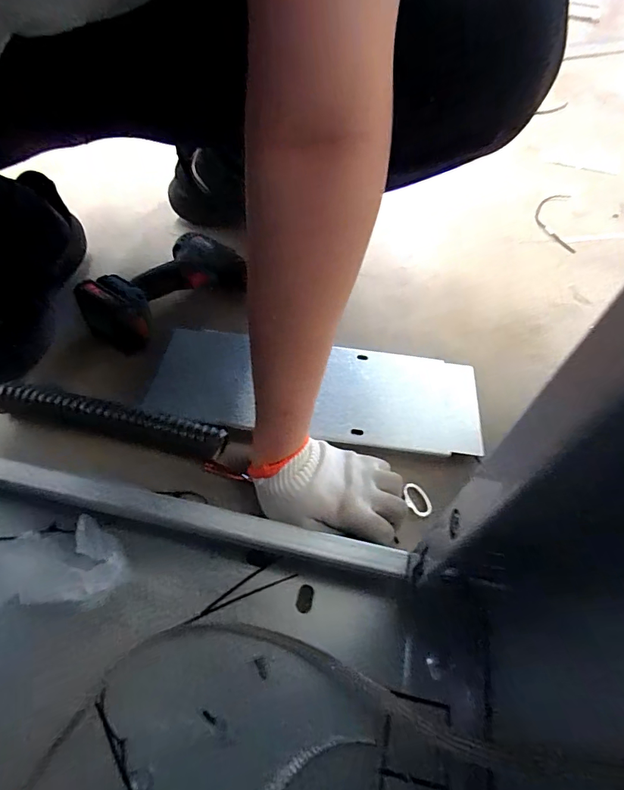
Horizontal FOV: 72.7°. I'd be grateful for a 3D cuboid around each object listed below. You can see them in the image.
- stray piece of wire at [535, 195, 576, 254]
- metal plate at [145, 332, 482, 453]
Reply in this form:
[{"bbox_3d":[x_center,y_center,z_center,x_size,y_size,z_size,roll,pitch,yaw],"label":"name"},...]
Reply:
[{"bbox_3d":[0.435,-0.317,0.763,0.062,0.007,0.194,15,53,9],"label":"stray piece of wire"},{"bbox_3d":[0.002,-0.009,0.505,0.382,0.011,0.133,7,55,3],"label":"metal plate"}]

